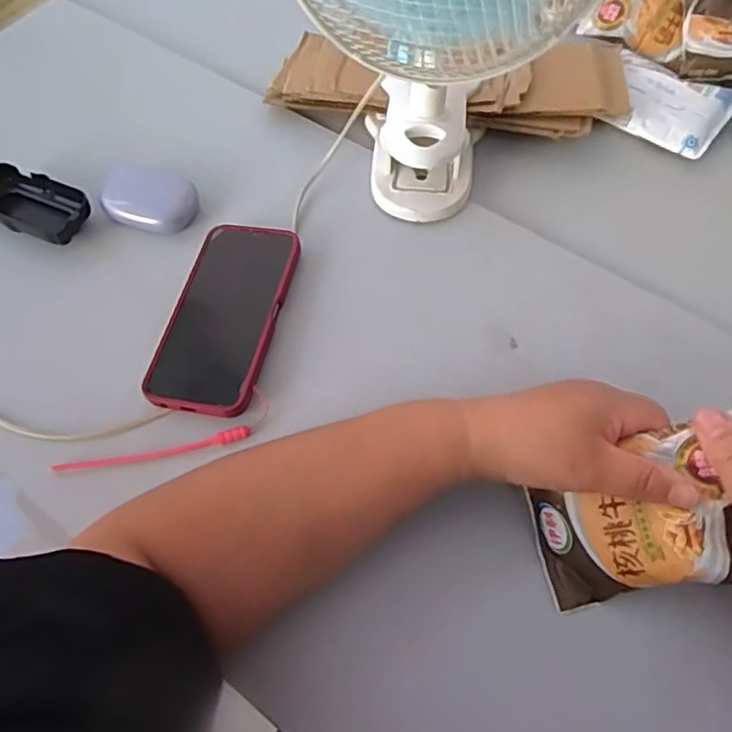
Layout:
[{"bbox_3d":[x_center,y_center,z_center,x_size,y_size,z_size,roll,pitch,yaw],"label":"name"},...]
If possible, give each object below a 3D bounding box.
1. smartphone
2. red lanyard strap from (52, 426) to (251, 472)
[{"bbox_3d":[-0.108,-0.043,0.487,0.082,0.012,0.163,11,62,9],"label":"smartphone"},{"bbox_3d":[-0.150,0.060,0.448,0.137,0.011,0.011,-9,59,-2],"label":"red lanyard strap"}]

